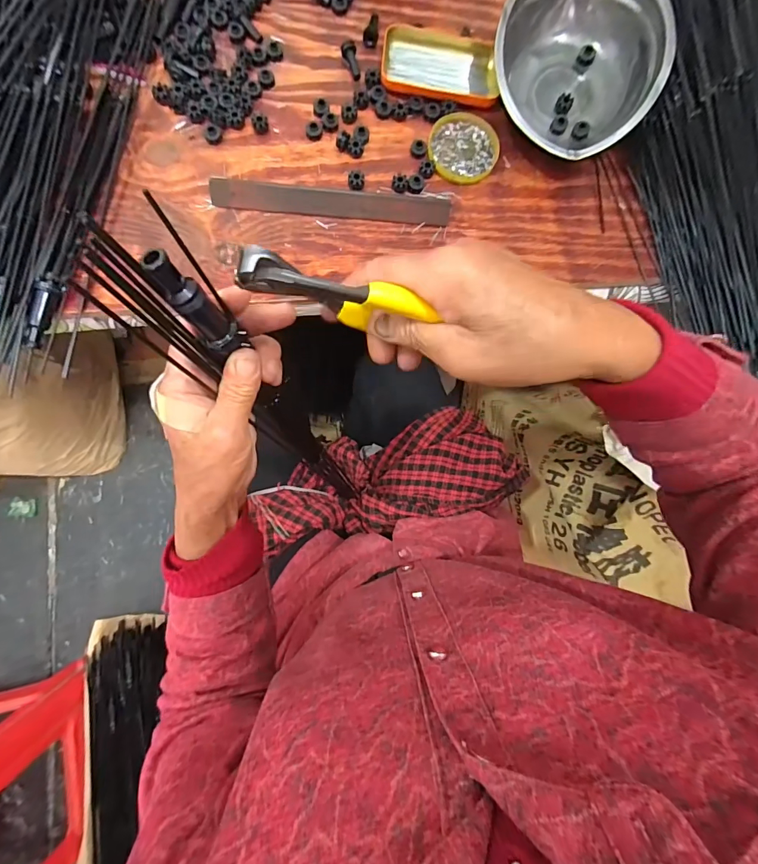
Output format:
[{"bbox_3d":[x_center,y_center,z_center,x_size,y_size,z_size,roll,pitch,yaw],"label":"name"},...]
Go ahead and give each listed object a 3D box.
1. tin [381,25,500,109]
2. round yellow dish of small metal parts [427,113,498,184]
[{"bbox_3d":[0.075,-0.442,0.484,0.141,0.014,0.096,-1,83,-6],"label":"tin"},{"bbox_3d":[0.101,-0.341,0.477,0.082,0.009,0.087,1,83,-5],"label":"round yellow dish of small metal parts"}]

